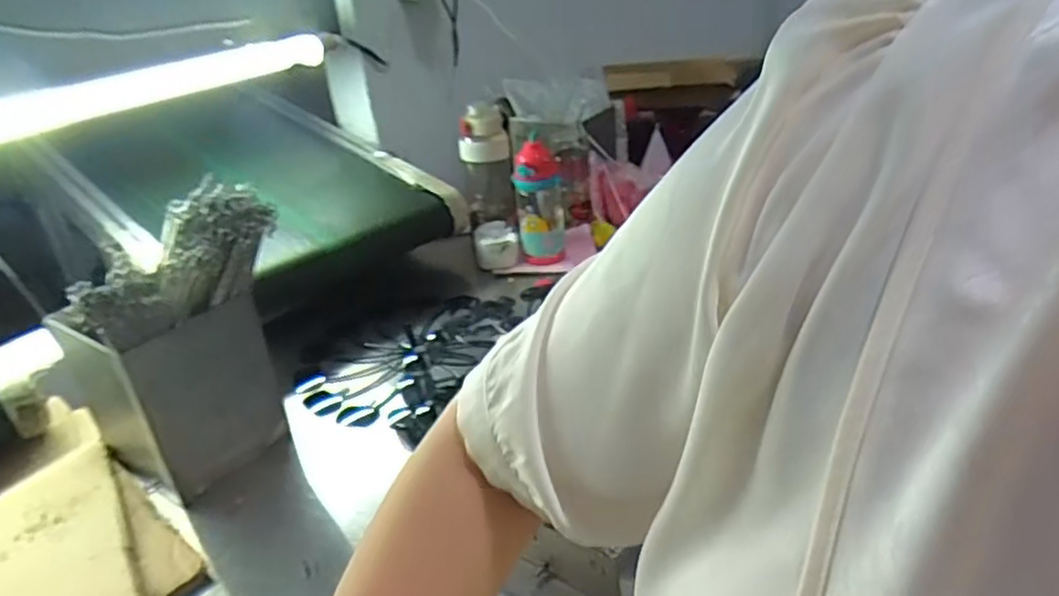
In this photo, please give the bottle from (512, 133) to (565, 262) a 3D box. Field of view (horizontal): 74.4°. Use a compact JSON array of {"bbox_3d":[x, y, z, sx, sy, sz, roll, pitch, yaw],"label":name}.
[{"bbox_3d":[0.017,-0.167,1.185,0.078,0.199,0.075,-4,29,3],"label":"bottle"}]

